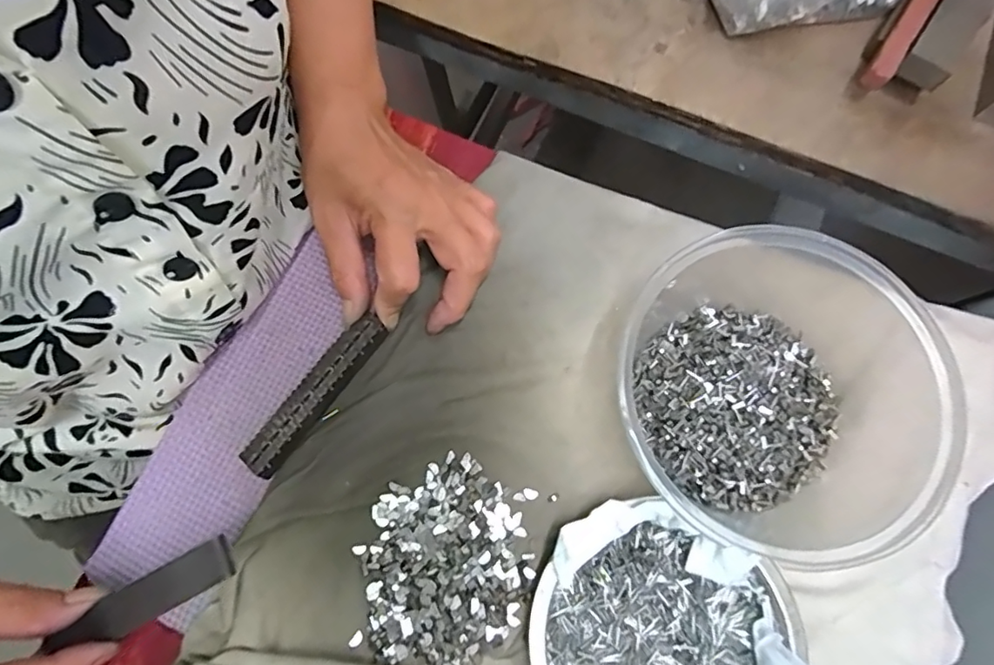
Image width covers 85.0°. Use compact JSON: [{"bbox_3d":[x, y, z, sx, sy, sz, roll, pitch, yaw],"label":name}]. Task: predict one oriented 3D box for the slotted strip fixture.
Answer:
[{"bbox_3d":[-0.095,0.031,0.284,0.023,0.010,0.096,35,77,8],"label":"slotted strip fixture"}]

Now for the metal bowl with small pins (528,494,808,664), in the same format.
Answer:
[{"bbox_3d":[0.075,0.138,0.246,0.115,0.033,0.120,0,75,-1],"label":"metal bowl with small pins"}]

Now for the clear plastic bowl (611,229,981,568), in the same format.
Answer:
[{"bbox_3d":[0.122,0.026,0.251,0.132,0.061,0.136,0,75,-1],"label":"clear plastic bowl"}]

